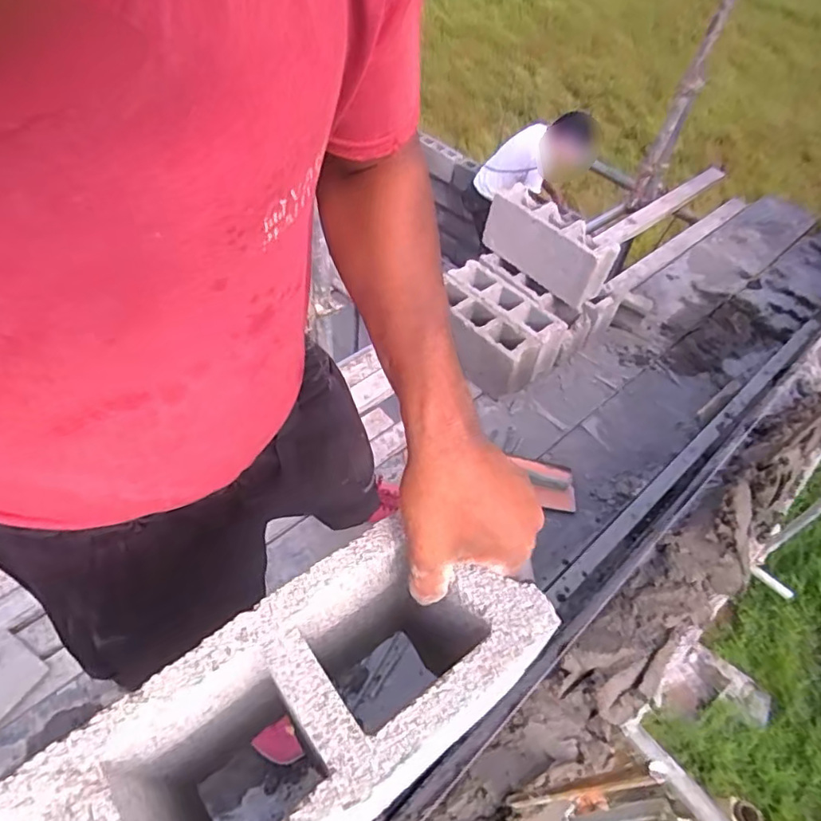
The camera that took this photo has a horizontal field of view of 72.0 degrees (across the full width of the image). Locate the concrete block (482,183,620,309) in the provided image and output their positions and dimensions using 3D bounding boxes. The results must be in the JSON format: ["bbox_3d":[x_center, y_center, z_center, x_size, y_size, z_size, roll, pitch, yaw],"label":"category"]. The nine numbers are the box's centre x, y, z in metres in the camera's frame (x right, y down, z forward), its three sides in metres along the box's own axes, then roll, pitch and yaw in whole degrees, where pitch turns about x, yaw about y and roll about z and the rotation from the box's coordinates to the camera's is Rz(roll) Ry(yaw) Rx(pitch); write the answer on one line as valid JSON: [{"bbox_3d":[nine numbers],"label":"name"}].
[{"bbox_3d":[0.408,-0.504,1.715,0.123,0.184,0.398,-27,59,-25],"label":"concrete block"}]

